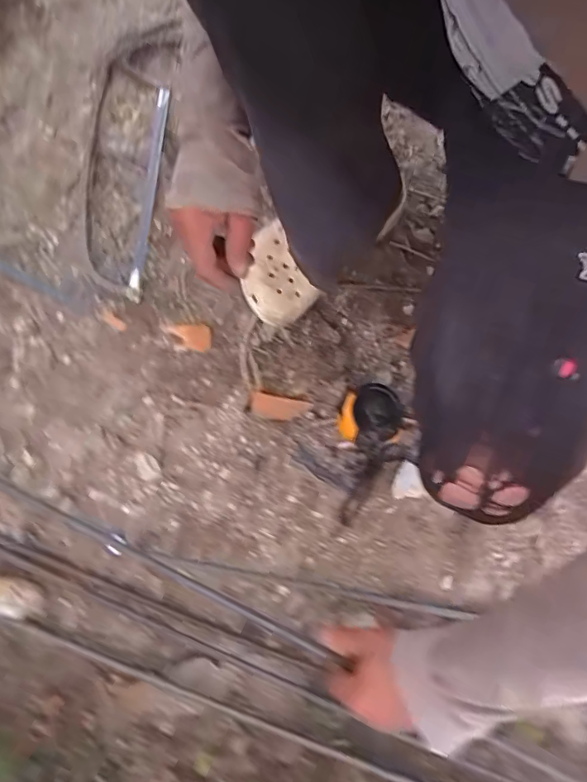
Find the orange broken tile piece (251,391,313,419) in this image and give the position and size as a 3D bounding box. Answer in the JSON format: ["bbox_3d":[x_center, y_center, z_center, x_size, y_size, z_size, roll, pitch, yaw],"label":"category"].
[{"bbox_3d":[-0.015,0.020,0.624,0.076,0.006,0.031,4,69,-17],"label":"orange broken tile piece"}]

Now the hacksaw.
[{"bbox_3d":[-0.213,-0.307,0.636,0.091,0.021,0.395,7,78,-8],"label":"hacksaw"}]

